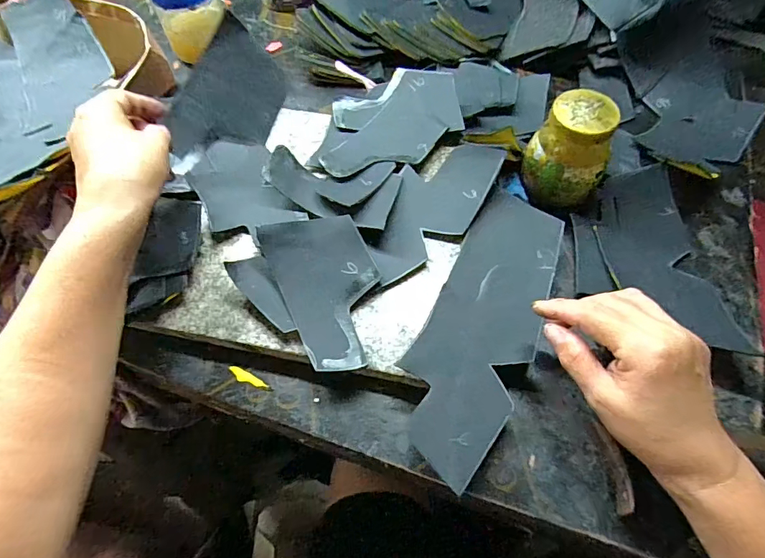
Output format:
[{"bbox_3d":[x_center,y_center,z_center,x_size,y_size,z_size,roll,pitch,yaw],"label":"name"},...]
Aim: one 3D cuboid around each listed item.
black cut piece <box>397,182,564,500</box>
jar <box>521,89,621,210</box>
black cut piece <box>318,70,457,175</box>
[{"bbox_3d":[0.080,0.029,0.343,0.082,0.022,0.241,22,61,8],"label":"black cut piece"},{"bbox_3d":[0.169,-0.116,0.398,0.071,0.073,0.073,16,65,10],"label":"jar"},{"bbox_3d":[0.018,-0.152,0.451,0.080,0.011,0.165,32,70,19],"label":"black cut piece"}]

